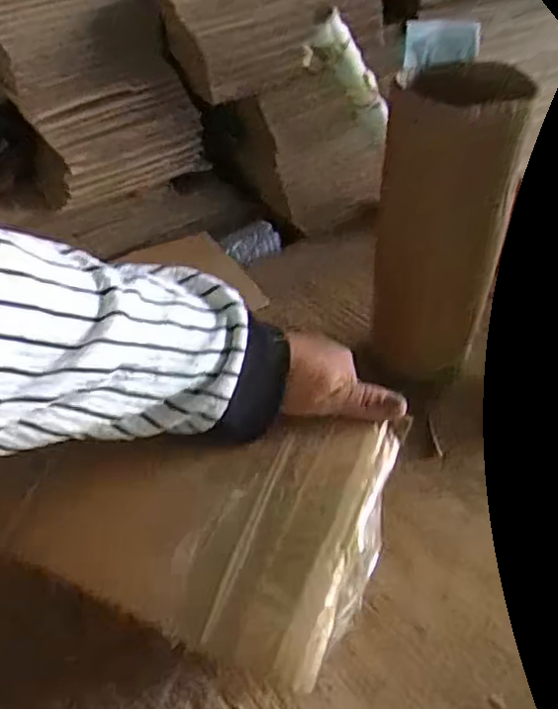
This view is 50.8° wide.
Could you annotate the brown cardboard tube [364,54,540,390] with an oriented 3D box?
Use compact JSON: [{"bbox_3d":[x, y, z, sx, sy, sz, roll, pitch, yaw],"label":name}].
[{"bbox_3d":[0.149,-0.101,0.574,0.111,0.324,0.083,3,41,8],"label":"brown cardboard tube"}]

